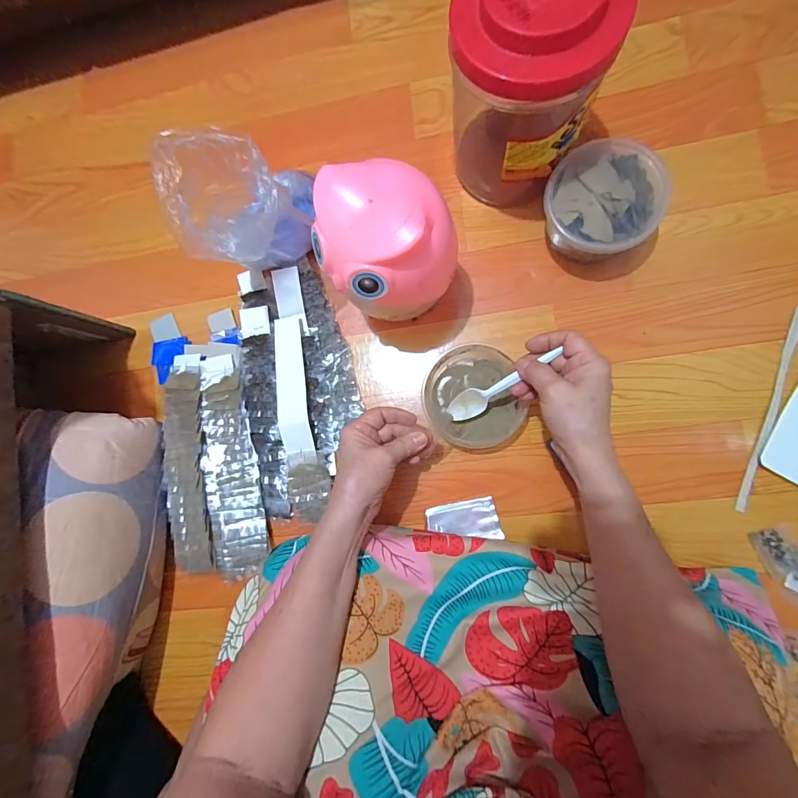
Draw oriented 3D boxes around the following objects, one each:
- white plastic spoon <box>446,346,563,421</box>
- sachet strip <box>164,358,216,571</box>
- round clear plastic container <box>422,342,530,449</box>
[{"bbox_3d":[0.104,-0.012,0.402,0.135,0.006,0.030,-34,80,40],"label":"white plastic spoon"},{"bbox_3d":[-0.265,0.078,0.477,0.054,0.014,0.272,-5,86,8],"label":"sachet strip"},{"bbox_3d":[0.083,-0.001,0.449,0.106,0.042,0.114,-1,86,9],"label":"round clear plastic container"}]

